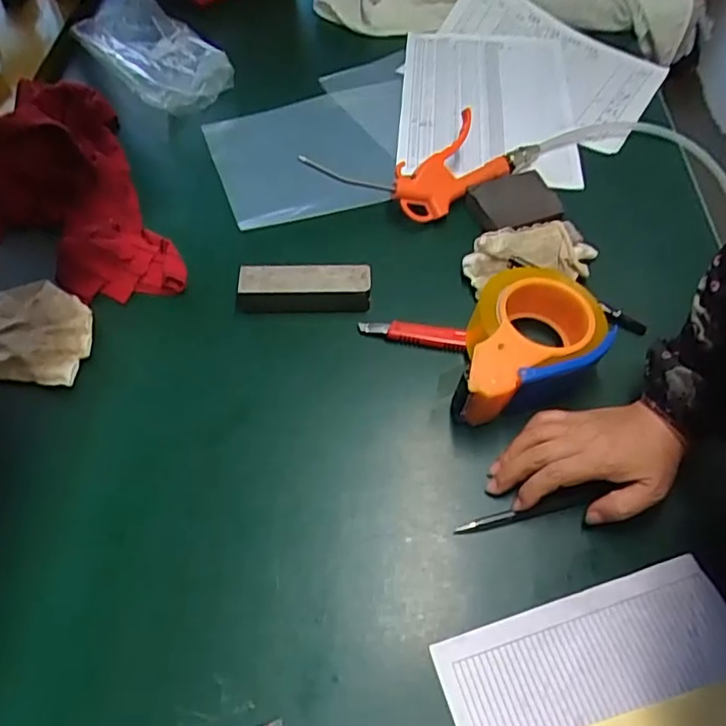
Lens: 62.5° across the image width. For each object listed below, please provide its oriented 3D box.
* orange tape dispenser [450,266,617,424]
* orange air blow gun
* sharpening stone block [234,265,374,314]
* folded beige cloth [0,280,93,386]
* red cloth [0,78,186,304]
[{"bbox_3d":[0.133,-0.019,0.500,0.144,0.062,0.099,-19,58,-13],"label":"orange tape dispenser"},{"bbox_3d":[0.078,-0.205,0.632,0.256,0.061,0.092,-26,60,-17],"label":"orange air blow gun"},{"bbox_3d":[-0.054,-0.068,0.551,0.119,0.036,0.030,0,56,-1],"label":"sharpening stone block"},{"bbox_3d":[-0.296,-0.030,0.535,0.115,0.020,0.102,5,56,3],"label":"folded beige cloth"},{"bbox_3d":[-0.322,-0.185,0.599,0.185,0.085,0.339,-22,59,-15],"label":"red cloth"}]

